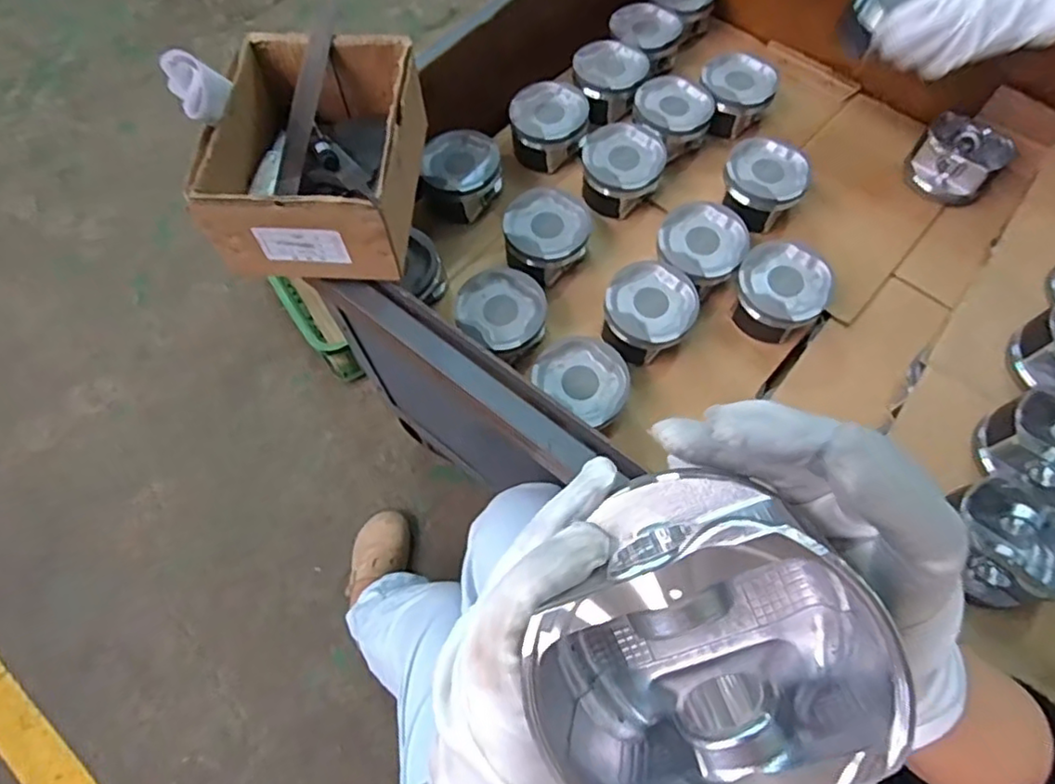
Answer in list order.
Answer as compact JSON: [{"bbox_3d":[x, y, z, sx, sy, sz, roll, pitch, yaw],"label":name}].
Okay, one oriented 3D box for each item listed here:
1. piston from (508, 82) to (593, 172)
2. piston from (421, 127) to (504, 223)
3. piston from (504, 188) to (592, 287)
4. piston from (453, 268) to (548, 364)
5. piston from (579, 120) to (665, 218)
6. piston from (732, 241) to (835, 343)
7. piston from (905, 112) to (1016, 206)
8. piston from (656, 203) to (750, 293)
[{"bbox_3d":[0.027,-0.314,0.749,0.091,0.053,0.090,-1,66,1],"label":"piston"},{"bbox_3d":[-0.073,-0.250,0.724,0.087,0.054,0.093,0,66,2],"label":"piston"},{"bbox_3d":[0.021,-0.167,0.683,0.088,0.052,0.089,-1,66,1],"label":"piston"},{"bbox_3d":[-0.028,-0.076,0.646,0.086,0.052,0.086,-1,66,1],"label":"piston"},{"bbox_3d":[0.108,-0.256,0.723,0.092,0.049,0.096,18,68,9],"label":"piston"},{"bbox_3d":[0.260,-0.102,0.652,0.088,0.055,0.083,-1,66,1],"label":"piston"},{"bbox_3d":[0.504,-0.271,0.744,0.091,0.060,0.091,-1,66,1],"label":"piston"},{"bbox_3d":[0.182,-0.150,0.677,0.090,0.059,0.094,-1,66,1],"label":"piston"}]

